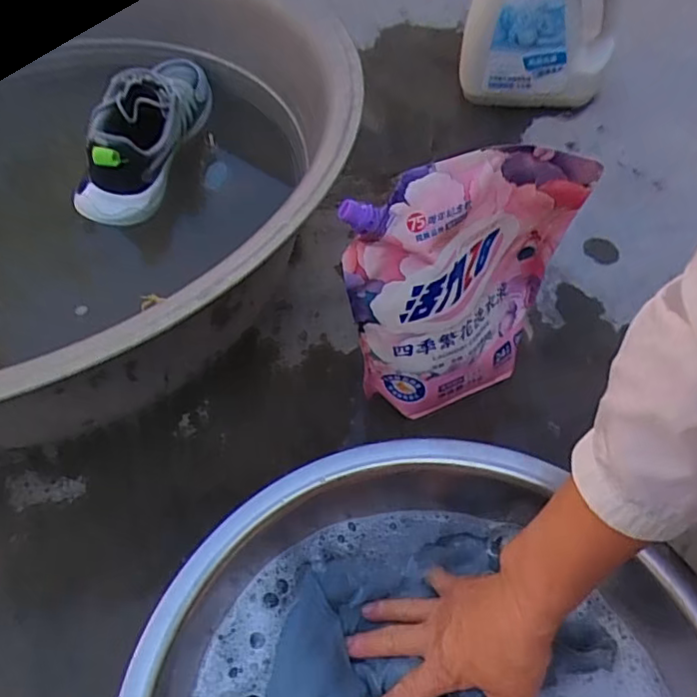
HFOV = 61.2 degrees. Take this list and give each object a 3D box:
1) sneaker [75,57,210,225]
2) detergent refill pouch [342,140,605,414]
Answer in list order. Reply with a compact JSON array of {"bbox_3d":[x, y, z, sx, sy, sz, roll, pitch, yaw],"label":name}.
[{"bbox_3d":[-0.248,-0.291,0.732,0.102,0.099,0.286,4,56,5],"label":"sneaker"},{"bbox_3d":[0.105,-0.044,0.531,0.204,0.266,0.060,-20,57,-11],"label":"detergent refill pouch"}]

